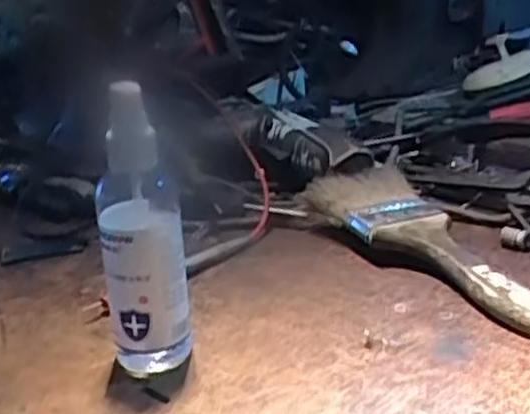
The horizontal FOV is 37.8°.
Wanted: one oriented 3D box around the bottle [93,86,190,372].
[{"bbox_3d":[-0.060,0.015,0.371,0.039,0.136,0.029,-7,20,-7],"label":"bottle"}]

